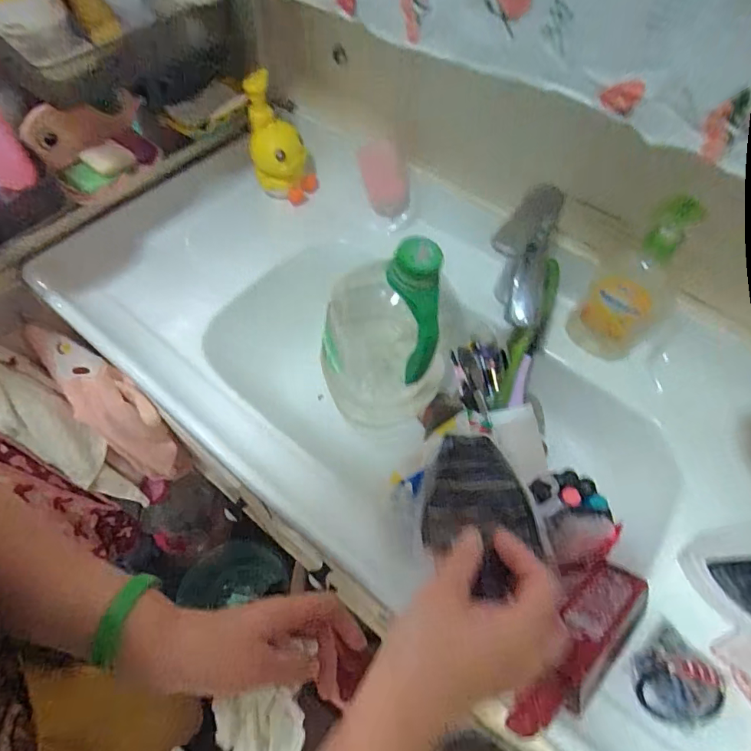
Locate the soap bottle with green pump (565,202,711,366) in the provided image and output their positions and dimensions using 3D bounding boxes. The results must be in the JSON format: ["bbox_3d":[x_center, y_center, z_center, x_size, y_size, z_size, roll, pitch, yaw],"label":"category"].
[{"bbox_3d":[0.293,-0.099,0.523,0.093,0.226,0.068,40,66,22],"label":"soap bottle with green pump"}]

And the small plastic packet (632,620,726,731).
[{"bbox_3d":[0.257,0.259,0.391,0.067,0.033,0.069,-28,62,-16],"label":"small plastic packet"}]

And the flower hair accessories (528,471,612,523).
[{"bbox_3d":[0.194,0.120,0.464,0.090,0.022,0.049,7,55,-23],"label":"flower hair accessories"}]

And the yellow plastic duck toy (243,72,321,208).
[{"bbox_3d":[-0.136,-0.332,0.665,0.091,0.167,0.059,-14,59,-8],"label":"yellow plastic duck toy"}]

